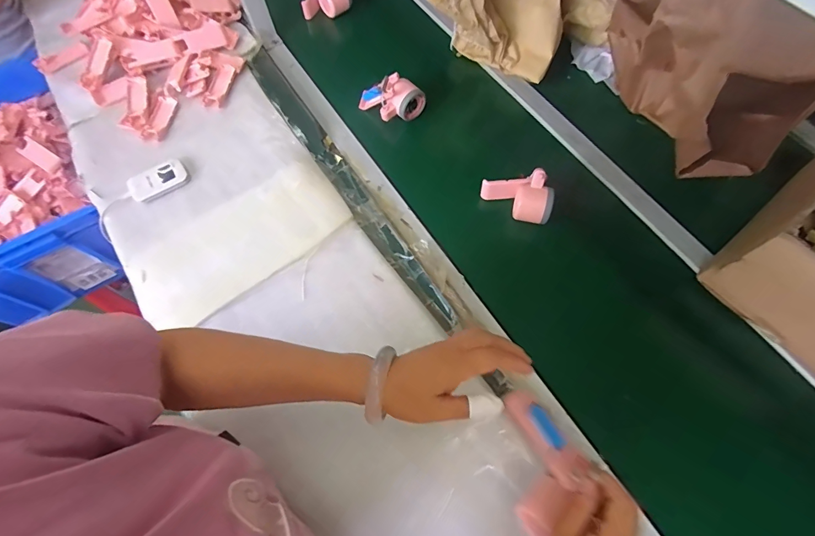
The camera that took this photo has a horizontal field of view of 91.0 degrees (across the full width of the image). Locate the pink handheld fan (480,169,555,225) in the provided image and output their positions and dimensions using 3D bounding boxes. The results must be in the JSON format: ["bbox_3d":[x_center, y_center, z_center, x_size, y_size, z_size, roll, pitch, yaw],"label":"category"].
[{"bbox_3d":[0.182,-0.121,0.644,0.119,0.056,0.065,41,74,17],"label":"pink handheld fan"}]

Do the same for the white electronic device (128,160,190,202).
[{"bbox_3d":[-0.437,-0.154,0.701,0.098,0.016,0.058,-35,70,-12],"label":"white electronic device"}]

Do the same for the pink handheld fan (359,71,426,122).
[{"bbox_3d":[-0.034,-0.309,0.737,0.122,0.066,0.057,14,68,8],"label":"pink handheld fan"}]

